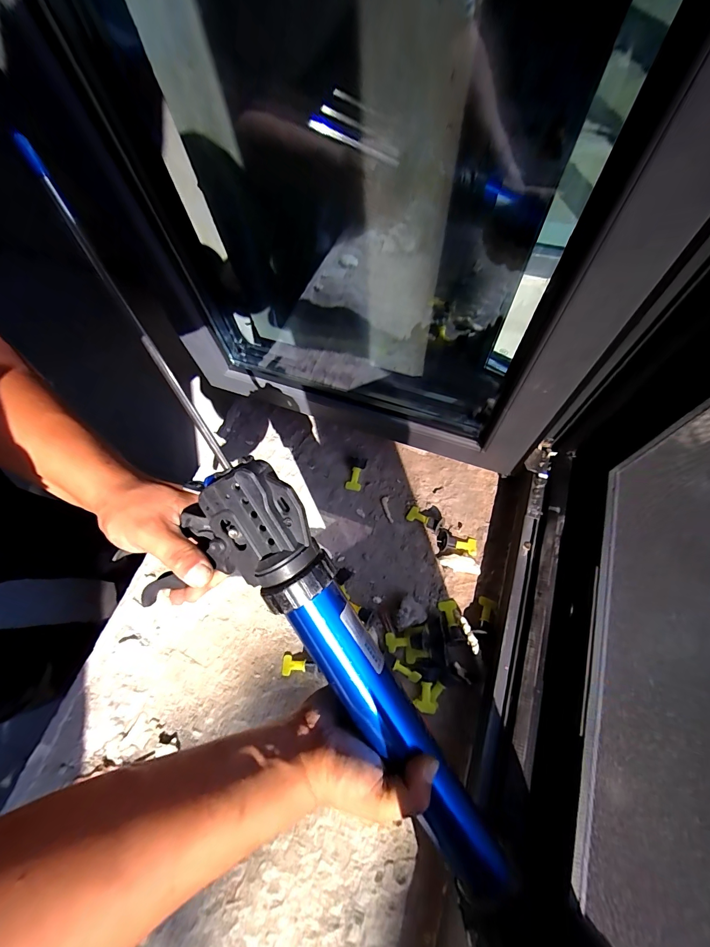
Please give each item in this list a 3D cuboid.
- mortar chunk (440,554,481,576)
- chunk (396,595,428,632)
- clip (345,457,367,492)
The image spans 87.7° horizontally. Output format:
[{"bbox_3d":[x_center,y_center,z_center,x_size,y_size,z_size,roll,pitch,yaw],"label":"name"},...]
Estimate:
[{"bbox_3d":[0.167,0.145,0.589,0.061,0.011,0.024,14,67,9],"label":"mortar chunk"},{"bbox_3d":[0.084,0.214,0.553,0.041,0.029,0.050,26,70,14],"label":"chunk"},{"bbox_3d":[0.000,0.001,0.664,0.034,0.021,0.060,9,84,8],"label":"clip"}]

